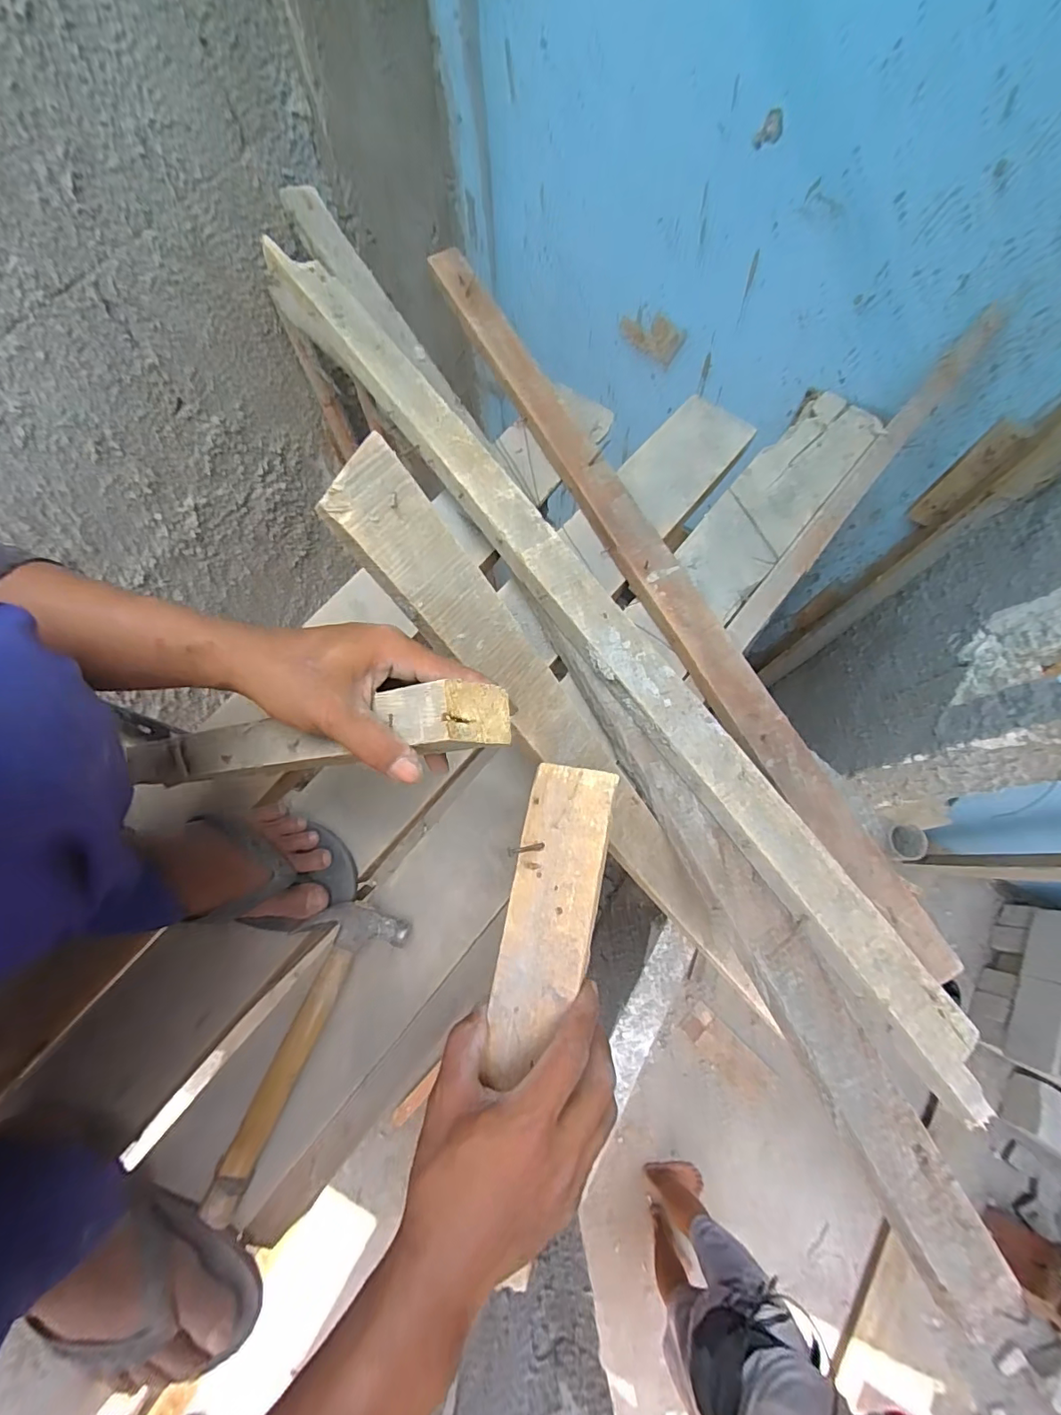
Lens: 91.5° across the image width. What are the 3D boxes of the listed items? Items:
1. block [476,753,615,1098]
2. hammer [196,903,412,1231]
[{"bbox_3d":[0.011,0.142,0.346,0.056,0.013,0.202,14,82,3],"label":"block"},{"bbox_3d":[-0.211,0.299,0.455,0.083,0.029,0.258,26,74,7],"label":"hammer"}]

